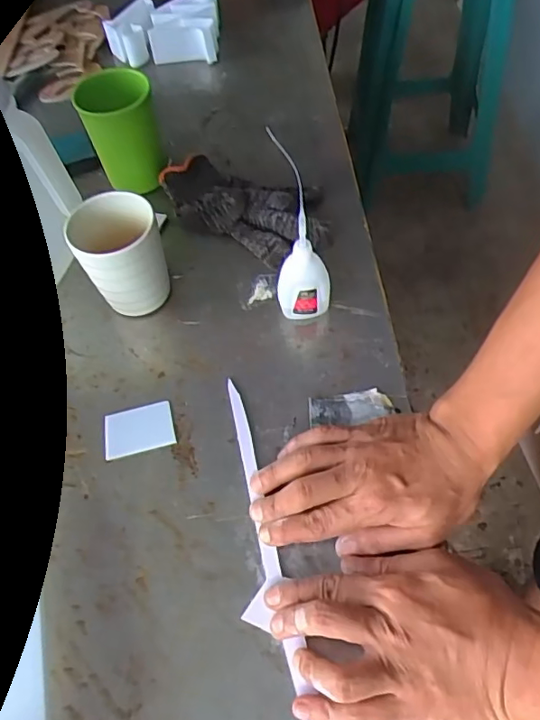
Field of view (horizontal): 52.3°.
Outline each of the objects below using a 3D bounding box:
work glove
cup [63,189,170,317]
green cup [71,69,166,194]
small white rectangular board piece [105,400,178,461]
[{"bbox_3d":[-0.025,-0.160,0.548,0.183,0.035,0.100,29,64,20],"label":"work glove"},{"bbox_3d":[-0.127,-0.087,0.479,0.072,0.093,0.074,-2,57,3],"label":"cup"},{"bbox_3d":[-0.146,-0.227,0.555,0.067,0.099,0.062,-2,57,3],"label":"green cup"},{"bbox_3d":[-0.105,0.055,0.439,0.054,0.004,0.039,-13,57,-4],"label":"small white rectangular board piece"}]

